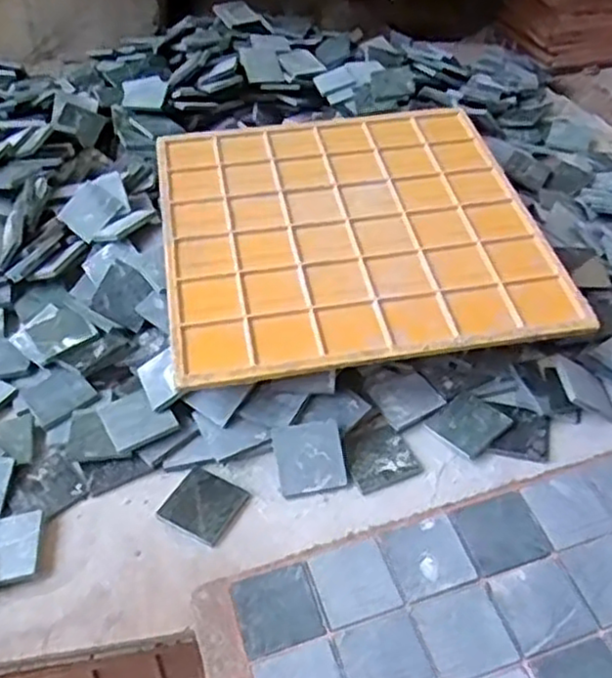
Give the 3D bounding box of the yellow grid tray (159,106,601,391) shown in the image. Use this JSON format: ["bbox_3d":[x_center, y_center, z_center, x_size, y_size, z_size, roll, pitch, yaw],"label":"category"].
[{"bbox_3d":[0.037,-0.104,0.624,0.316,0.022,0.319,-9,49,-4],"label":"yellow grid tray"}]

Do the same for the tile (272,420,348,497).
[{"bbox_3d":[0.003,0.086,0.515,0.048,0.006,0.049,-9,80,0],"label":"tile"}]

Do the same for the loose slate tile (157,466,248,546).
[{"bbox_3d":[-0.073,0.119,0.511,0.049,0.008,0.050,21,53,21],"label":"loose slate tile"}]

